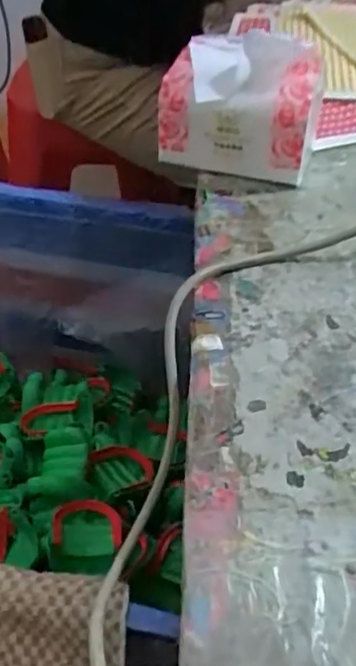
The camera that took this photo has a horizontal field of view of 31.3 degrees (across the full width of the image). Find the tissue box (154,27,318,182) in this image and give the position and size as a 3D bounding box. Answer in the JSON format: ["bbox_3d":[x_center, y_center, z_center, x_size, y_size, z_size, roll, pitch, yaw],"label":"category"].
[{"bbox_3d":[0.051,-0.185,0.526,0.124,0.104,0.061,16,49,11],"label":"tissue box"}]

